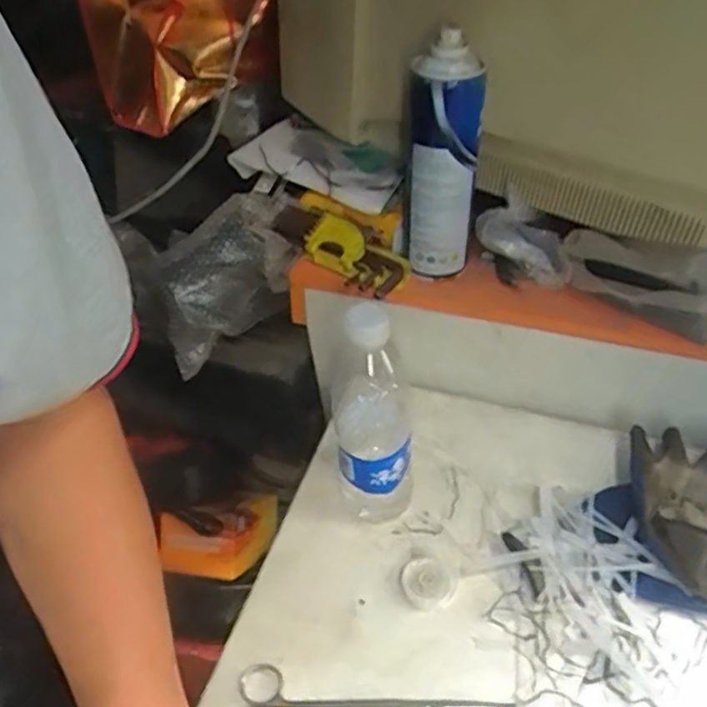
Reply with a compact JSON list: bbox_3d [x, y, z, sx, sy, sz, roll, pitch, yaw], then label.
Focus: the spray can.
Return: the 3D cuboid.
[{"bbox_3d":[0.079,-0.170,0.604,0.063,0.202,0.049,5,43,8],"label":"spray can"}]

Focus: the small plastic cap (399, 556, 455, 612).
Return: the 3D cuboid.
[{"bbox_3d":[0.060,0.186,0.541,0.042,0.010,0.044,-1,44,1],"label":"small plastic cap"}]

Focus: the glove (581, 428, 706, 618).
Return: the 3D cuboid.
[{"bbox_3d":[0.280,0.118,0.551,0.141,0.072,0.181,17,47,18],"label":"glove"}]

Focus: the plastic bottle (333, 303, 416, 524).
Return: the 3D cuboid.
[{"bbox_3d":[0.017,0.053,0.534,0.066,0.210,0.072,-5,44,-4],"label":"plastic bottle"}]

